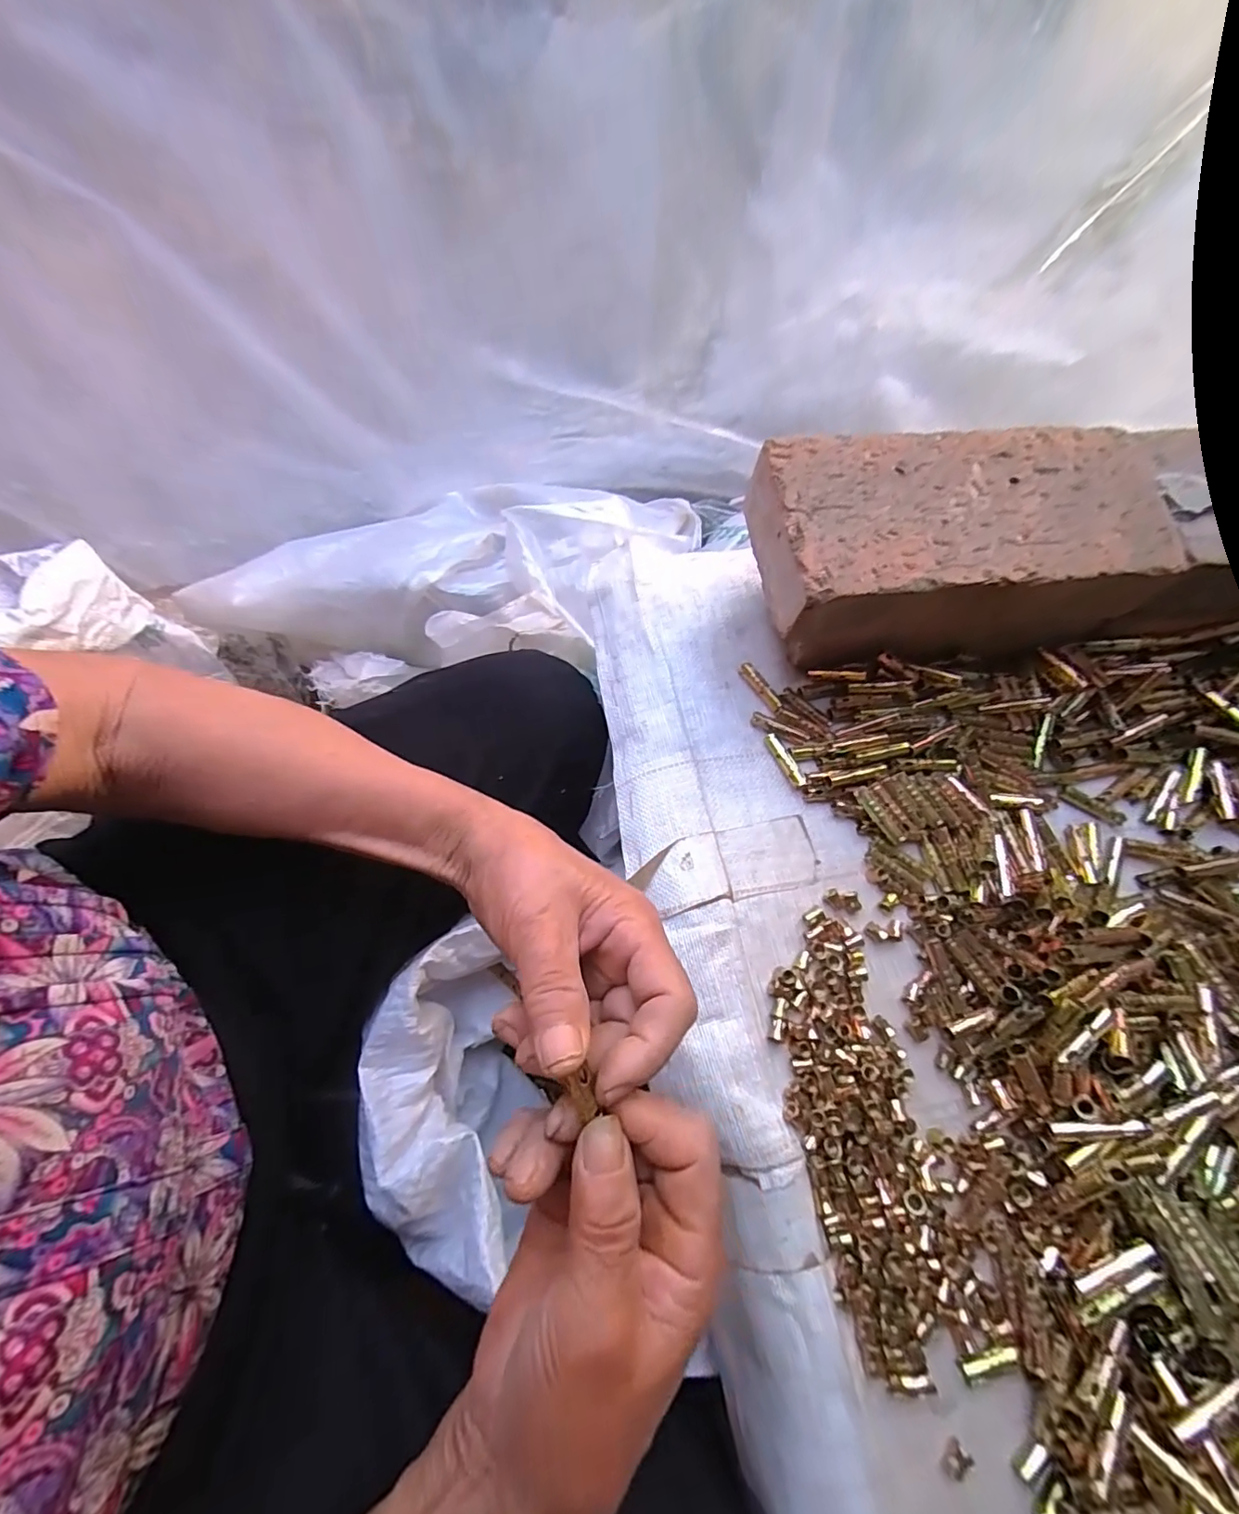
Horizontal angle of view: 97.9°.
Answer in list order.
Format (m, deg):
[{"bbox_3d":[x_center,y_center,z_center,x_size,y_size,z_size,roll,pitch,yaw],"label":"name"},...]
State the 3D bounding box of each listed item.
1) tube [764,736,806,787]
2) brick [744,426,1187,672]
[{"bbox_3d":[0.107,0.002,0.351,0.008,0.008,0.039,-24,74,-9],"label":"tube"},{"bbox_3d":[0.211,-0.128,0.353,0.250,0.096,0.123,-8,72,-4],"label":"brick"}]

